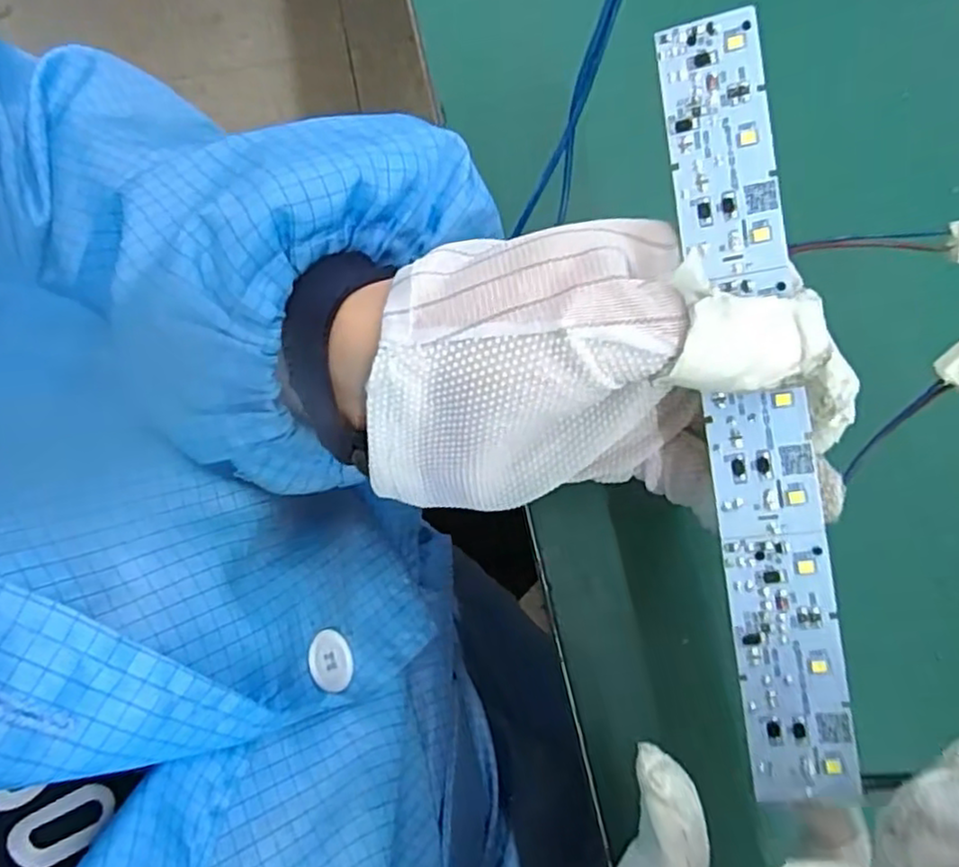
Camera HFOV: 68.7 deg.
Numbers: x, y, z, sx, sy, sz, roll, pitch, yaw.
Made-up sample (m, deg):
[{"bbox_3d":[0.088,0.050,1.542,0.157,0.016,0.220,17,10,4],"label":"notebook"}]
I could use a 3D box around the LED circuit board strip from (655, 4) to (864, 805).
[{"bbox_3d":[0.067,-0.008,0.172,0.024,0.004,0.188,-7,88,17],"label":"LED circuit board strip"}]

